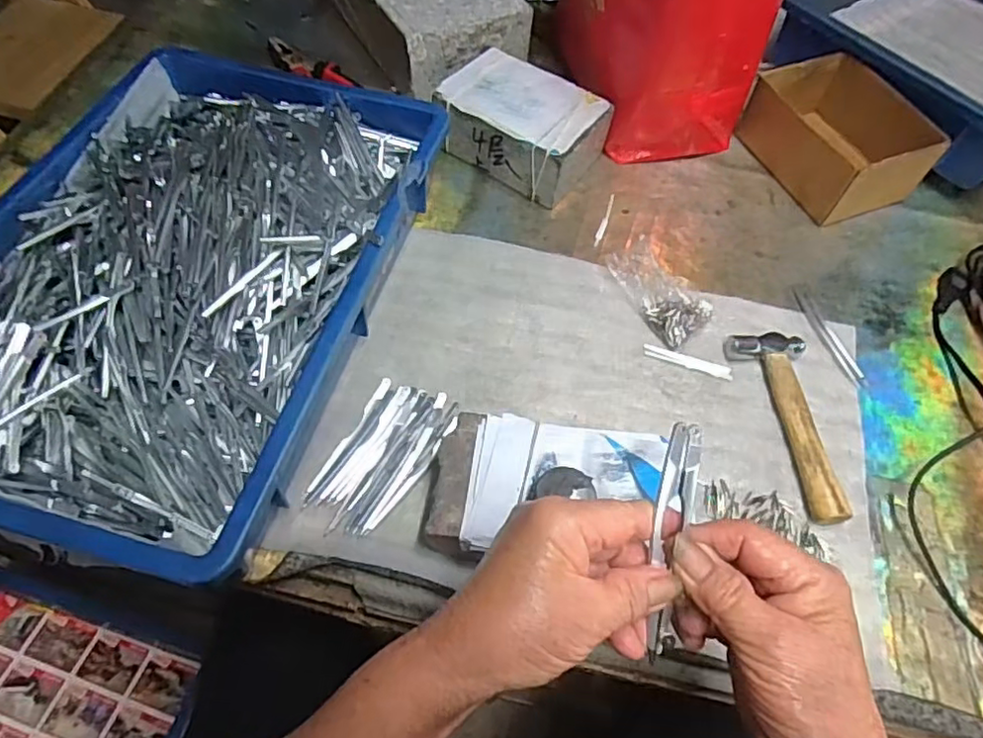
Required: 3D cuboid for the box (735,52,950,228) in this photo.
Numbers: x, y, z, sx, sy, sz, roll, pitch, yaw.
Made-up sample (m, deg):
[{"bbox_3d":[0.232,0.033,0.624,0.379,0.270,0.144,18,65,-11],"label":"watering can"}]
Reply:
[{"bbox_3d":[0.342,-0.230,0.618,0.116,0.070,0.159,-20,62,-16],"label":"box"}]

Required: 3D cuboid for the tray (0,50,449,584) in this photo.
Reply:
[{"bbox_3d":[-0.226,-0.077,0.476,0.286,0.077,0.432,15,58,5],"label":"tray"}]

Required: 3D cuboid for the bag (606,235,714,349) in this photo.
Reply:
[{"bbox_3d":[0.145,-0.070,0.526,0.058,0.034,0.092,-33,66,-22],"label":"bag"}]

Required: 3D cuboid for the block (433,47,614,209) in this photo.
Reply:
[{"bbox_3d":[0.029,-0.238,0.603,0.148,0.060,0.104,30,61,14],"label":"block"}]

